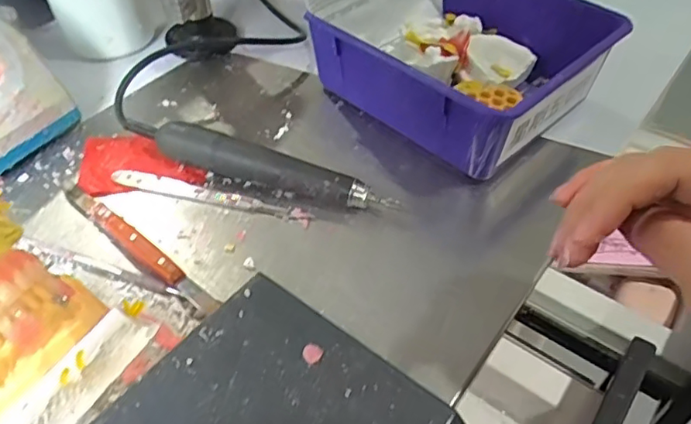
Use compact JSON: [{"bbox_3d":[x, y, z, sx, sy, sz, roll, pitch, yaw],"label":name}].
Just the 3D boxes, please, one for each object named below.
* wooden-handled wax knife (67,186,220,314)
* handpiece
[{"bbox_3d":[-0.124,0.018,0.333,0.140,0.013,0.013,33,55,27],"label":"wooden-handled wax knife"},{"bbox_3d":[-0.048,-0.025,0.365,0.160,0.025,0.023,17,49,16],"label":"handpiece"}]

